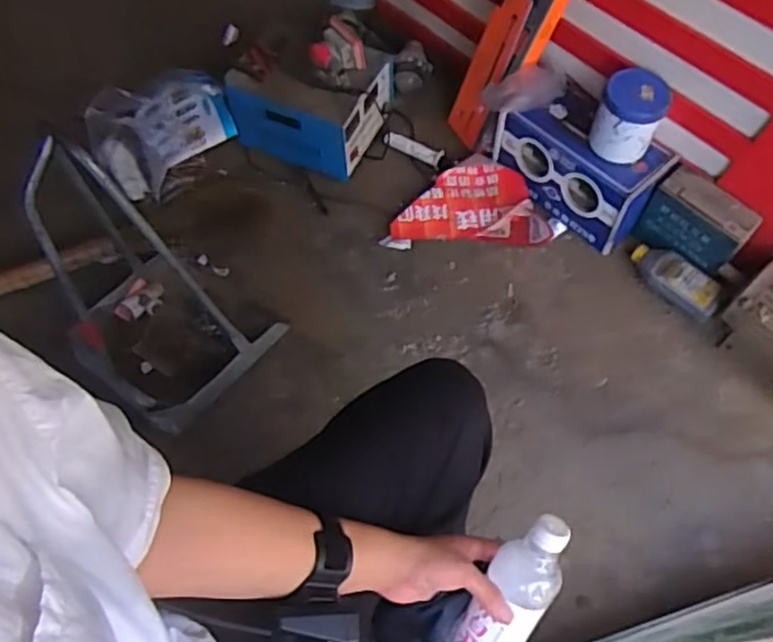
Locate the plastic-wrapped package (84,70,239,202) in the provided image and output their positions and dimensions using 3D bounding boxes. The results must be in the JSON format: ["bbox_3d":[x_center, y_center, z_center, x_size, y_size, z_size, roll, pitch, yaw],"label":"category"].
[{"bbox_3d":[-0.473,-0.397,1.470,0.285,0.113,0.218,-27,64,-13],"label":"plastic-wrapped package"}]

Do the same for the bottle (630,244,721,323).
[{"bbox_3d":[0.569,-0.080,1.379,0.071,0.053,0.190,-40,68,-18],"label":"bottle"}]

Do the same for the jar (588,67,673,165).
[{"bbox_3d":[0.456,-0.391,1.312,0.113,0.133,0.133,18,64,11],"label":"jar"}]

